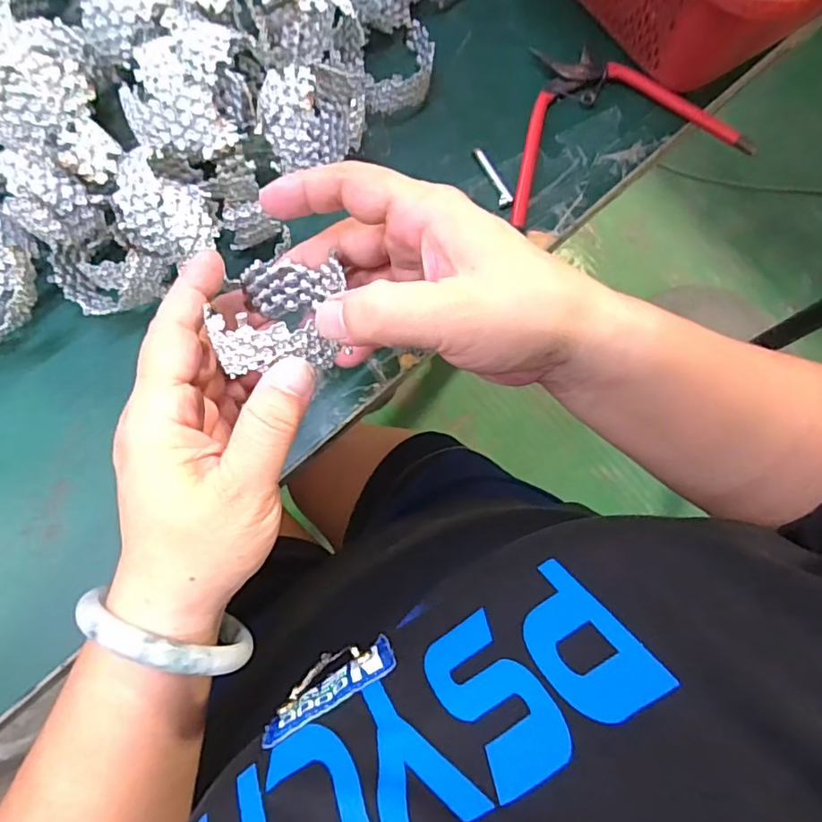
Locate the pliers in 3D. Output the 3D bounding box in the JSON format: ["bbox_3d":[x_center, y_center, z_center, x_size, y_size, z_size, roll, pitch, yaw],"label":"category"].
[{"bbox_3d":[0.119,-0.190,0.354,0.162,0.011,0.112,-22,78,-7],"label":"pliers"}]

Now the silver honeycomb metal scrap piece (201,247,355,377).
[{"bbox_3d":[-0.053,-0.041,0.227,0.045,0.027,0.065,-4,38,-3],"label":"silver honeycomb metal scrap piece"}]

